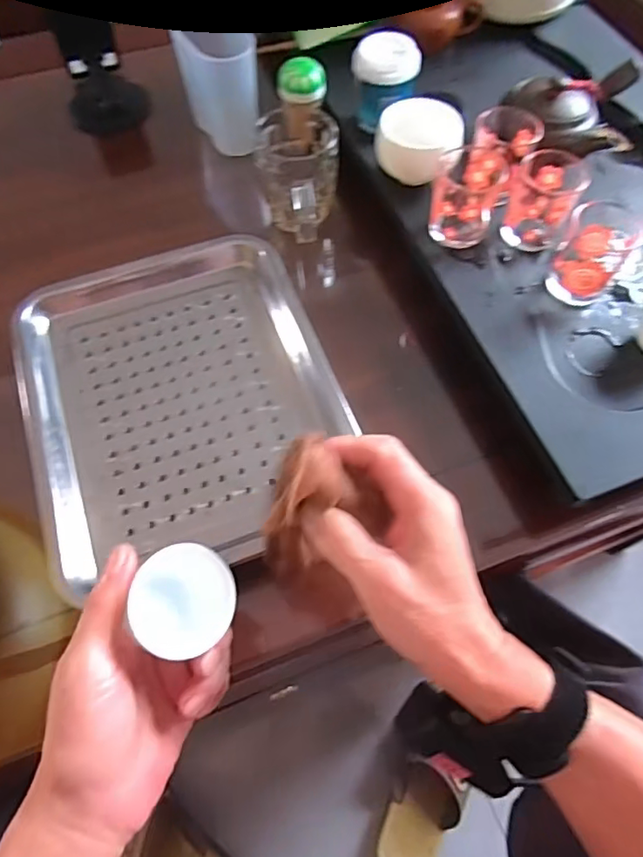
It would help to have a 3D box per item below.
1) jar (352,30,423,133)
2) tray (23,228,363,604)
[{"bbox_3d":[0.060,-0.339,0.540,0.057,0.060,0.053,0,63,0],"label":"jar"},{"bbox_3d":[-0.116,-0.036,0.460,0.236,0.025,0.284,-18,64,-9],"label":"tray"}]

